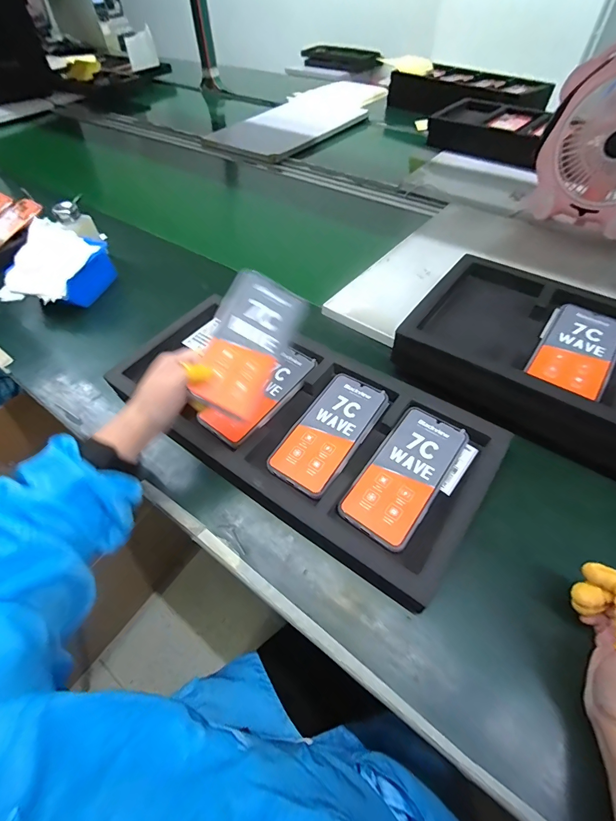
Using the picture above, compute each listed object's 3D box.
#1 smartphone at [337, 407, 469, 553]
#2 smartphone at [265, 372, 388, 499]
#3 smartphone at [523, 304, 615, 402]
[{"bbox_3d":[0.110,0.067,0.410,0.078,0.010,0.163,32,60,22],"label":"smartphone"},{"bbox_3d":[0.028,0.024,0.453,0.080,0.015,0.164,29,59,20],"label":"smartphone"},{"bbox_3d":[0.324,-0.075,0.440,0.077,0.007,0.155,33,60,22],"label":"smartphone"}]

